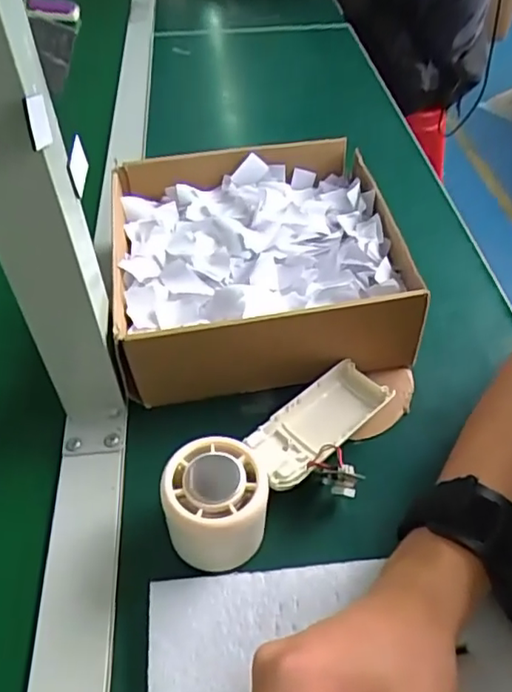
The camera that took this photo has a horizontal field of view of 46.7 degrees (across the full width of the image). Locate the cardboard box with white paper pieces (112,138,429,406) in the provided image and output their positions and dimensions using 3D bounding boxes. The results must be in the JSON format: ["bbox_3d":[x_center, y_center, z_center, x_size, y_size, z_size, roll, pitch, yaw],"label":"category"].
[{"bbox_3d":[0.001,-0.068,0.465,0.208,0.080,0.213,-9,47,-6],"label":"cardboard box with white paper pieces"}]

